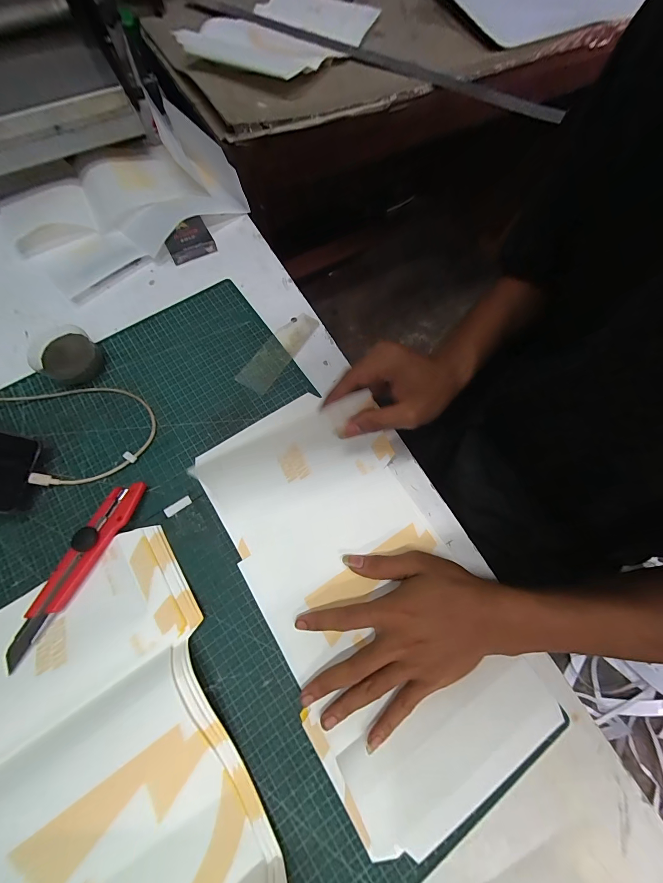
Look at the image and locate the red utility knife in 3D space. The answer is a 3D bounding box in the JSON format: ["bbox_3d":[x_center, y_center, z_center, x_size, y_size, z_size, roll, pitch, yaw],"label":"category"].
[{"bbox_3d":[-0.234,0.113,0.306,0.030,0.022,0.165,25,71,8],"label":"red utility knife"}]

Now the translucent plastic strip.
[{"bbox_3d":[-0.063,-0.112,0.396,0.040,0.004,0.122,32,73,10],"label":"translucent plastic strip"}]

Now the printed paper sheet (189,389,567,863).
[{"bbox_3d":[0.030,0.116,0.309,0.206,0.028,0.356,-28,73,-11],"label":"printed paper sheet"}]

